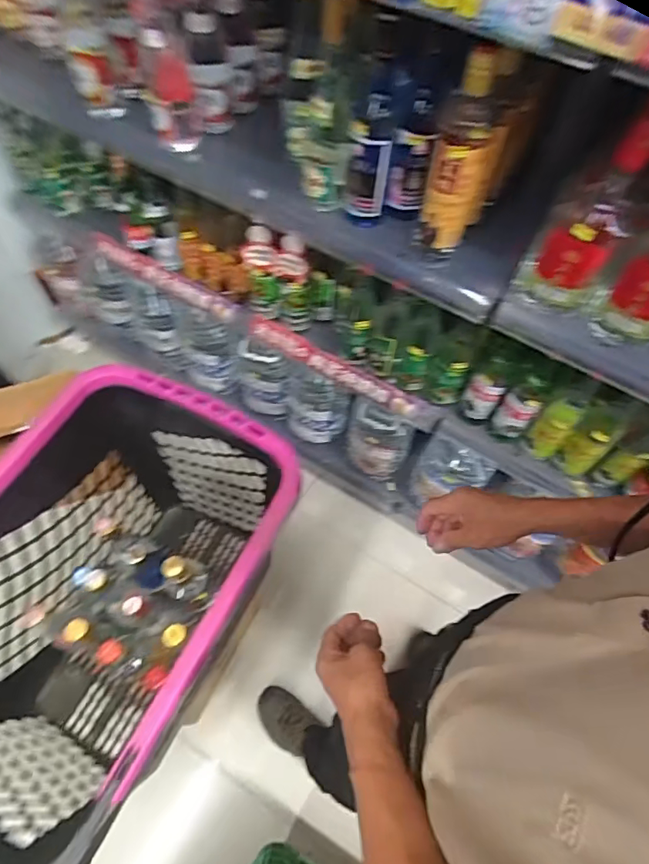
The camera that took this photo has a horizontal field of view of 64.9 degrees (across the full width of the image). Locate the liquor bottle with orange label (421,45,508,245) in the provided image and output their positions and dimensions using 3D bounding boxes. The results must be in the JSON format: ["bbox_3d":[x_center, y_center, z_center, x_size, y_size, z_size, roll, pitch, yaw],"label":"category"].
[{"bbox_3d":[0.176,-0.349,0.636,0.070,0.217,0.087,26,64,12],"label":"liquor bottle with orange label"}]

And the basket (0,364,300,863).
[{"bbox_3d":[-0.318,0.275,0.826,0.388,0.469,0.562,22,63,10],"label":"basket"}]

